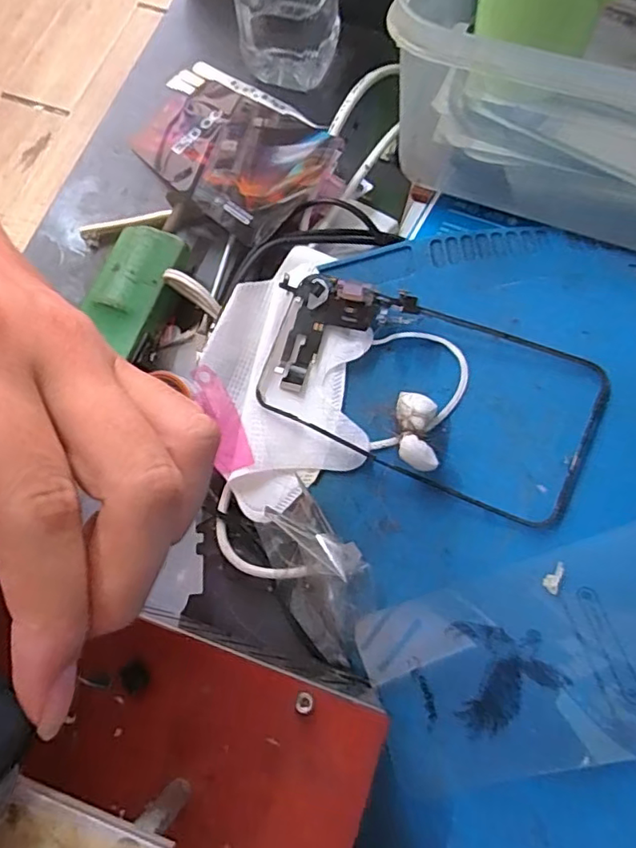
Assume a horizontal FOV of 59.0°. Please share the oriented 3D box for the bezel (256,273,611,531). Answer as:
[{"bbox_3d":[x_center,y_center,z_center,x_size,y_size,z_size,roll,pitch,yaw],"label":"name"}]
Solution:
[{"bbox_3d":[0.043,-0.016,0.256,0.157,0.012,0.075,25,94,19],"label":"bezel"}]

